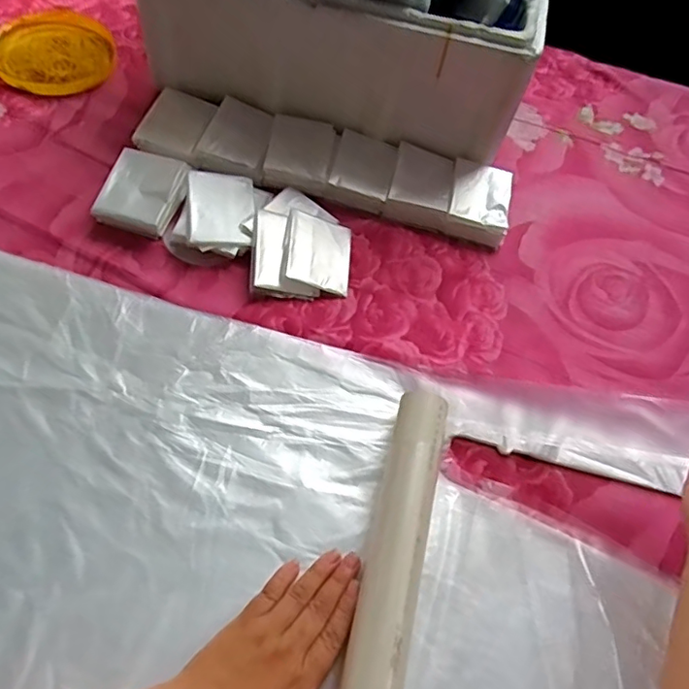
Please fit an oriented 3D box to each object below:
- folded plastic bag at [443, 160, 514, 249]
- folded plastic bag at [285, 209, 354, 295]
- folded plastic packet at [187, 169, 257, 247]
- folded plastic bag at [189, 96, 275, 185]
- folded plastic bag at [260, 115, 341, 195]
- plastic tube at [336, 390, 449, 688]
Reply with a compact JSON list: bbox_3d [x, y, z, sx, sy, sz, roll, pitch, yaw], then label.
[{"bbox_3d":[0.145,-0.152,0.602,0.064,0.023,0.096,15,58,1],"label":"folded plastic bag"},{"bbox_3d":[-0.024,-0.091,0.549,0.063,0.007,0.081,15,59,-21],"label":"folded plastic bag"},{"bbox_3d":[-0.121,-0.136,0.549,0.062,0.009,0.090,-2,60,-10],"label":"folded plastic packet"},{"bbox_3d":[-0.115,-0.218,0.592,0.073,0.020,0.087,15,58,1],"label":"folded plastic bag"},{"bbox_3d":[-0.045,-0.207,0.595,0.069,0.017,0.093,11,58,-2],"label":"folded plastic bag"},{"bbox_3d":[0.024,0.197,0.366,0.044,0.034,0.356,14,60,4],"label":"plastic tube"}]

